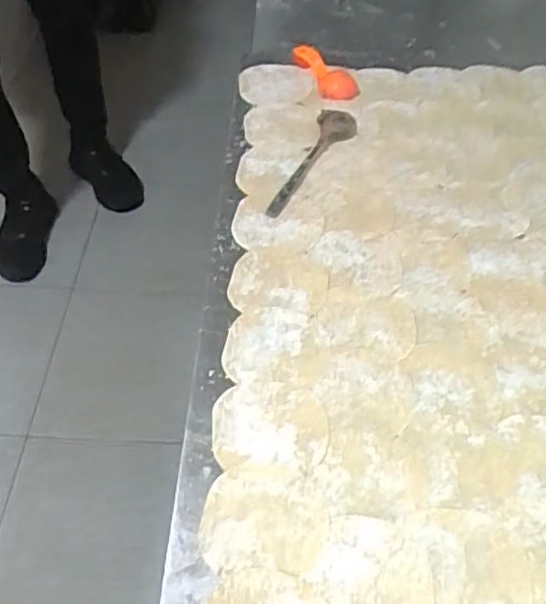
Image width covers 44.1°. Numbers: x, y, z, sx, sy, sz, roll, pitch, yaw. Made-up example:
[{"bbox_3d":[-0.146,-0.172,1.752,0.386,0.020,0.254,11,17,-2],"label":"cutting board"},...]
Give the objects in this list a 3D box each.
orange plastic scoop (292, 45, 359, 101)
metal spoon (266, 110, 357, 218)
[{"bbox_3d":[0.057,-0.266,0.782,0.044,0.012,0.104,-38,70,-26],"label":"orange plastic scoop"},{"bbox_3d":[0.042,-0.140,0.680,0.042,0.024,0.158,18,55,14],"label":"metal spoon"}]

